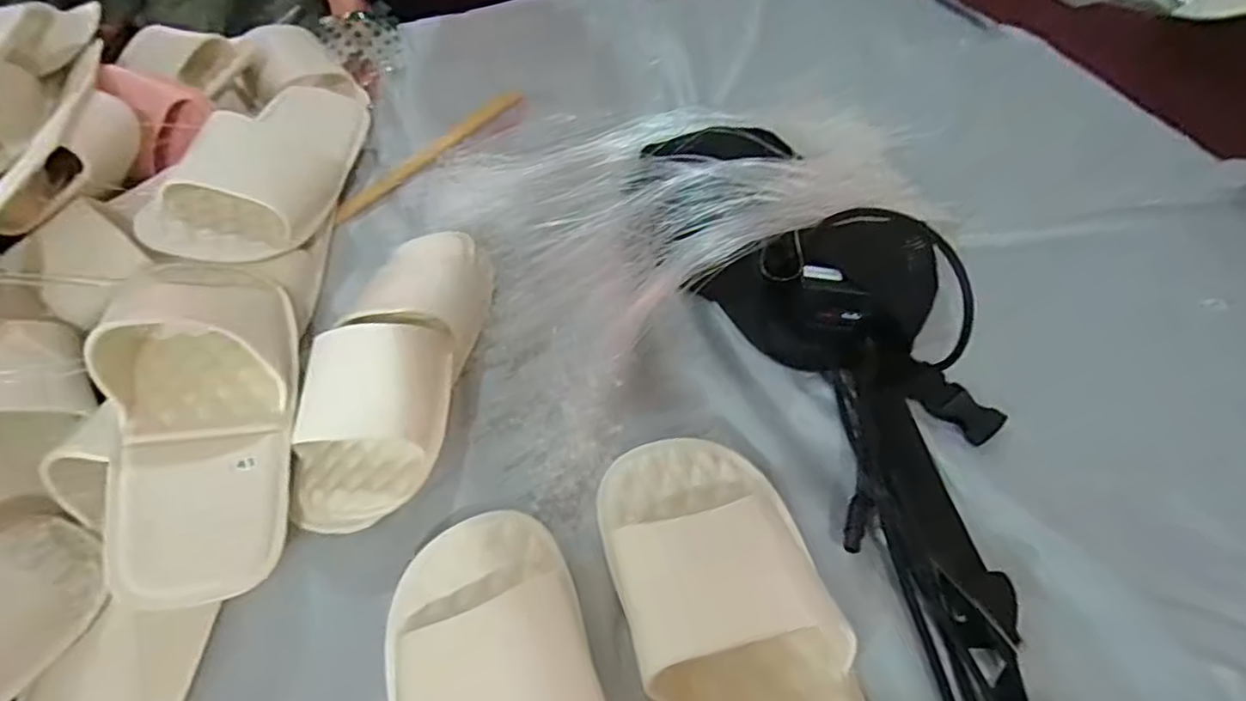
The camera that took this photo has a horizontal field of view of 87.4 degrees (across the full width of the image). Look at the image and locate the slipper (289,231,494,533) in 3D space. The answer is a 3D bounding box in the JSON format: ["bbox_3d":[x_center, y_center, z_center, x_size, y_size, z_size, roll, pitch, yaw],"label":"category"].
[{"bbox_3d":[-0.159,-0.002,0.457,0.105,0.069,0.248,3,53,10],"label":"slipper"}]

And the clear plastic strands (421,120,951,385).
[{"bbox_3d":[0.050,-0.153,0.561,0.390,0.065,0.321,-25,54,-11],"label":"clear plastic strands"}]

